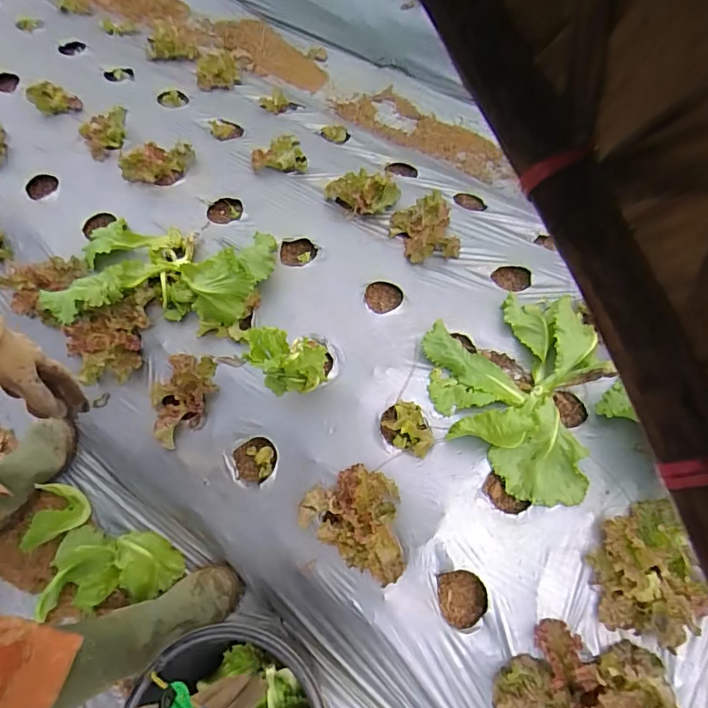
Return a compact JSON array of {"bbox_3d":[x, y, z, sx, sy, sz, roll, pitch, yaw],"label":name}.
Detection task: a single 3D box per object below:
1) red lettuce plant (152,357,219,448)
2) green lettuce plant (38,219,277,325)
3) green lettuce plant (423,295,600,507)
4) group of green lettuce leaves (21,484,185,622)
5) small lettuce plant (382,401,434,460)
[{"bbox_3d":[-0.313,0.078,0.822,0.101,0.072,0.161,14,67,5],"label":"red lettuce plant"},{"bbox_3d":[-0.372,-0.161,0.884,0.433,0.111,0.225,5,67,2],"label":"green lettuce plant"},{"bbox_3d":[0.252,0.043,0.769,0.271,0.124,0.361,12,67,4],"label":"green lettuce plant"},{"bbox_3d":[-0.489,0.393,0.851,0.319,0.084,0.192,23,68,9],"label":"group of green lettuce leaves"},{"bbox_3d":[0.093,0.120,0.759,0.091,0.042,0.075,35,71,13],"label":"small lettuce plant"}]

